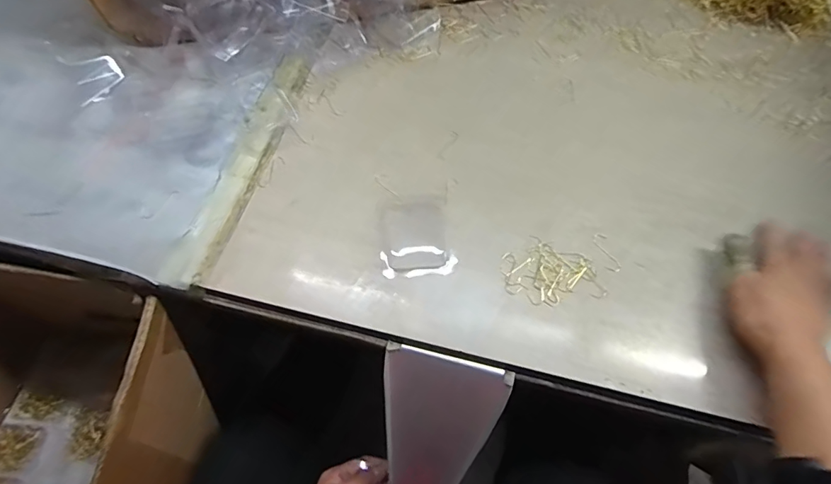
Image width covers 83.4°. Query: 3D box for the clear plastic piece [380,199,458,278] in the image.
[{"bbox_3d":[-0.001,-0.006,0.467,0.068,0.010,0.086,-6,63,-4],"label":"clear plastic piece"}]

